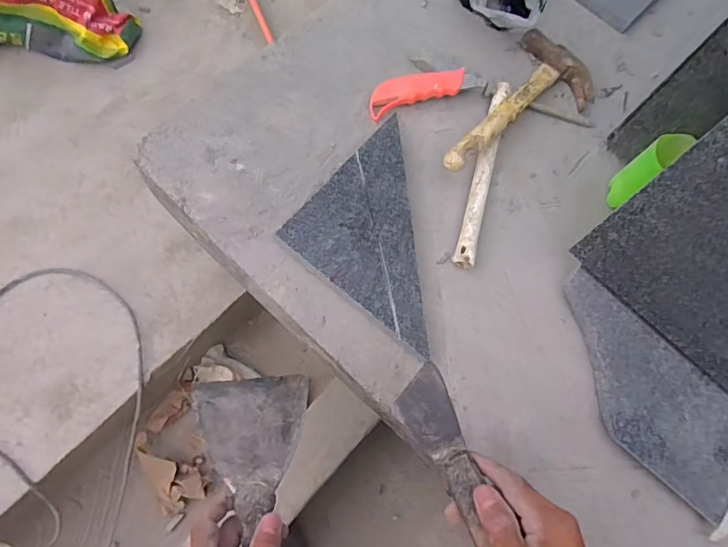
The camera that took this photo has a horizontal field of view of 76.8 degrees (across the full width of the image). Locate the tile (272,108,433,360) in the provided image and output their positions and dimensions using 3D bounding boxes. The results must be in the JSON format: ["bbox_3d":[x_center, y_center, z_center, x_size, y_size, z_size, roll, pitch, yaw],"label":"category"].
[{"bbox_3d":[0.038,-0.047,0.497,0.190,0.014,0.187,39,72,8],"label":"tile"}]

